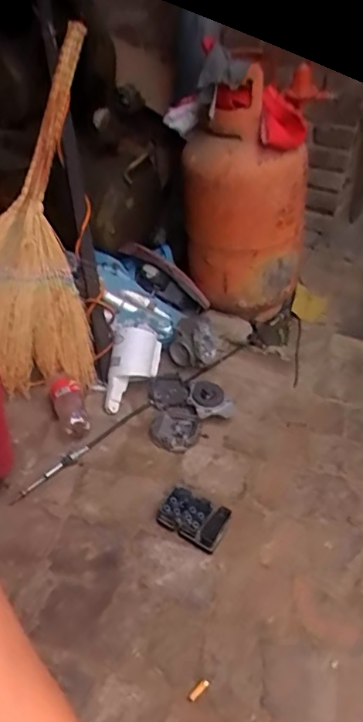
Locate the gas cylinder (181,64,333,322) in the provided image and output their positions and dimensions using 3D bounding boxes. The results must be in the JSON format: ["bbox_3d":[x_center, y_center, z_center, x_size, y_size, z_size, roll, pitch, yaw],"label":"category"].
[{"bbox_3d":[0.164,-0.433,1.428,0.337,0.585,0.311,4,40,-1],"label":"gas cylinder"}]

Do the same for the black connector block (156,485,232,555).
[{"bbox_3d":[0.024,0.288,0.986,0.125,0.051,0.084,25,44,22],"label":"black connector block"}]

